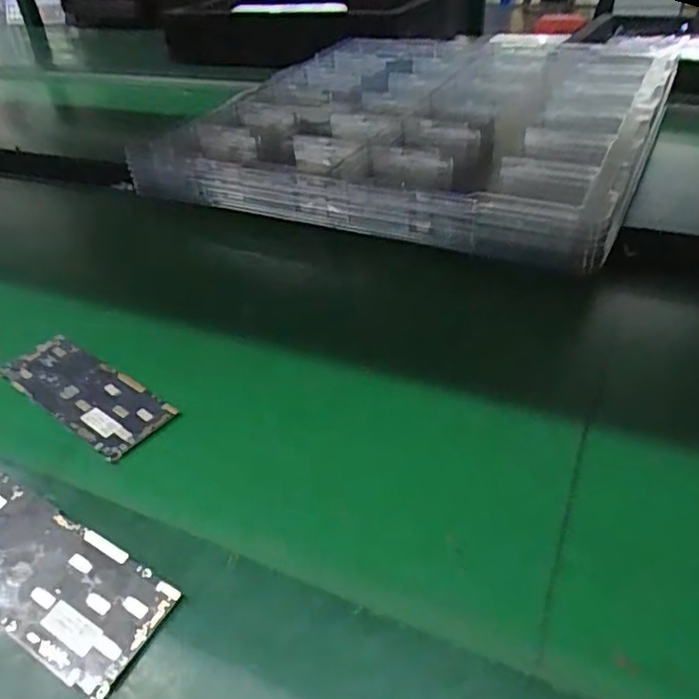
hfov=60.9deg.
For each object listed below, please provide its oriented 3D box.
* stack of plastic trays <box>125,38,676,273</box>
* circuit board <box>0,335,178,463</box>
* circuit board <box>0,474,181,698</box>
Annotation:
[{"bbox_3d":[0.069,-0.239,0.598,0.466,0.058,0.410,17,44,24],"label":"stack of plastic trays"},{"bbox_3d":[-0.154,0.025,0.346,0.118,0.009,0.044,24,47,30],"label":"circuit board"},{"bbox_3d":[-0.129,0.091,0.247,0.125,0.008,0.044,19,47,27],"label":"circuit board"}]

